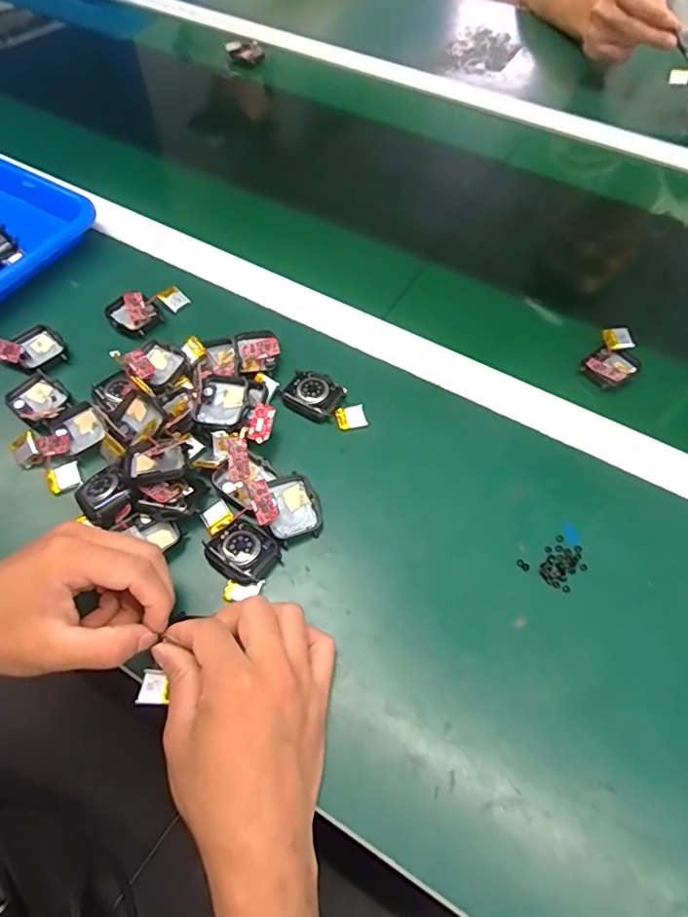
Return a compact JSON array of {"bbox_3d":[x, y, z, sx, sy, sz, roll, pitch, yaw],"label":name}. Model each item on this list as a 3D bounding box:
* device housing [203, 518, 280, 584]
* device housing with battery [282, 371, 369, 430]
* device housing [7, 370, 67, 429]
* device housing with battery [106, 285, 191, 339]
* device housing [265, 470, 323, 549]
[{"bbox_3d":[-0.067,0.063,0.361,0.043,0.014,0.036,35,66,18],"label":"device housing"},{"bbox_3d":[-0.013,-0.046,0.432,0.068,0.013,0.036,19,62,10],"label":"device housing with battery"},{"bbox_3d":[-0.241,-0.046,0.430,0.046,0.010,0.040,32,65,17],"label":"device housing"},{"bbox_3d":[-0.177,-0.136,0.482,0.040,0.015,0.064,36,66,18],"label":"device housing with battery"},{"bbox_3d":[-0.036,0.035,0.376,0.038,0.019,0.044,-17,62,-9],"label":"device housing"}]

